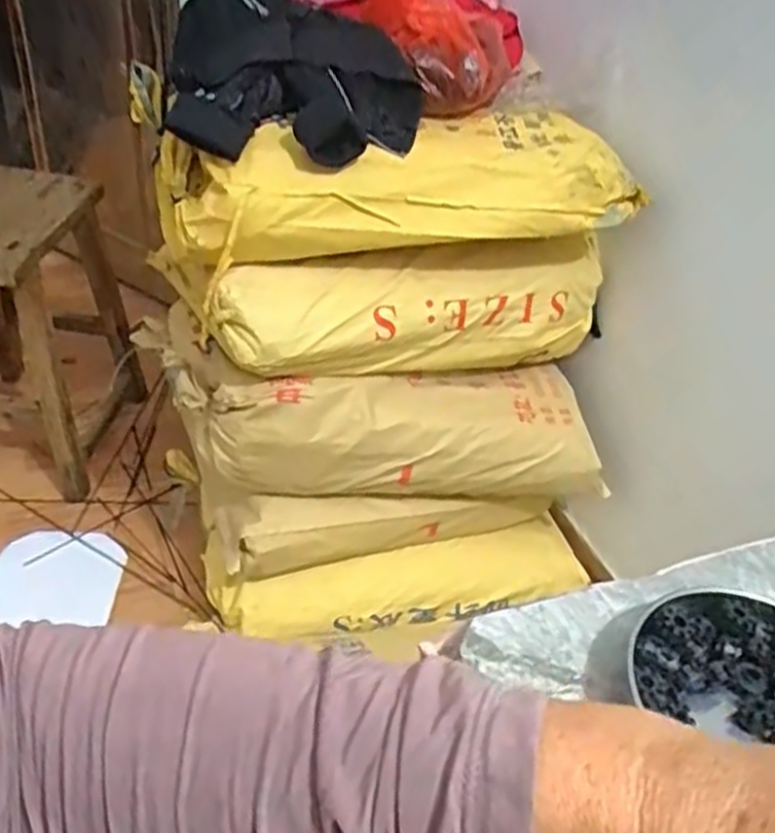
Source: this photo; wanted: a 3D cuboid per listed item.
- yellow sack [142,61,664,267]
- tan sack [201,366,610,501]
[{"bbox_3d":[0.029,-0.291,1.003,0.615,0.129,0.181,-10,41,-22],"label":"yellow sack"},{"bbox_3d":[0.032,0.020,1.169,0.600,0.180,0.168,1,38,-20],"label":"tan sack"}]

